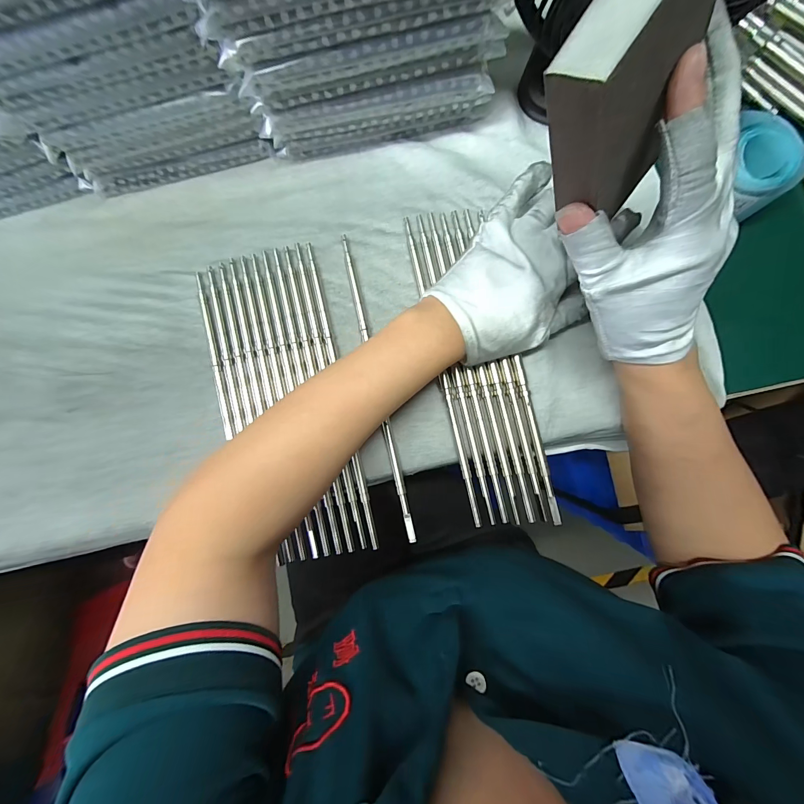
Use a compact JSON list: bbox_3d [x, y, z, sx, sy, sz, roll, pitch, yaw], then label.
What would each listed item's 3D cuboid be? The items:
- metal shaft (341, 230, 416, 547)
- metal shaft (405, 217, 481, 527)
[{"bbox_3d":[-0.021,-0.016,0.284,0.007,0.008,0.260,-13,84,3],"label":"metal shaft"},{"bbox_3d":[0.032,-0.031,0.282,0.007,0.008,0.260,-13,84,3],"label":"metal shaft"}]

